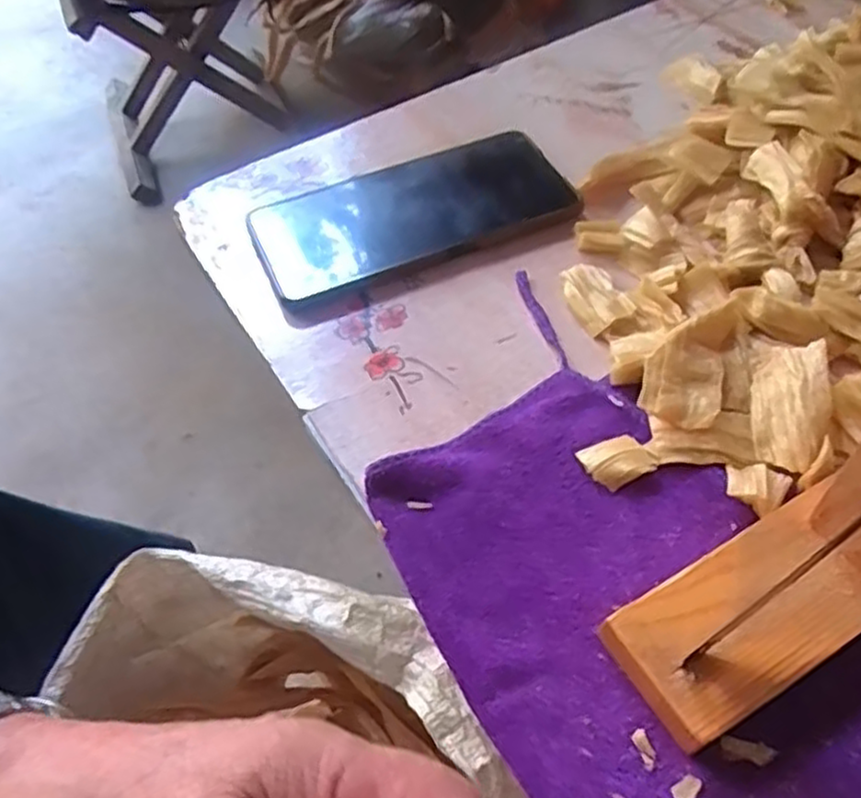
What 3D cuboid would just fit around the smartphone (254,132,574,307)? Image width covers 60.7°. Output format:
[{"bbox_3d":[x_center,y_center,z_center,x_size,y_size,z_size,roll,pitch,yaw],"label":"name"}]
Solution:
[{"bbox_3d":[-0.010,-0.100,0.389,0.160,0.009,0.078,-19,57,-11],"label":"smartphone"}]

